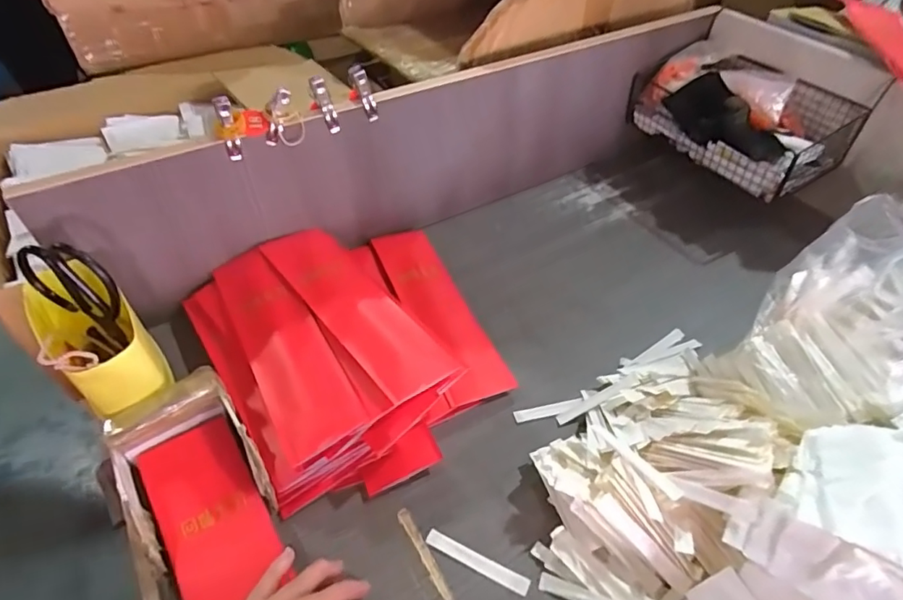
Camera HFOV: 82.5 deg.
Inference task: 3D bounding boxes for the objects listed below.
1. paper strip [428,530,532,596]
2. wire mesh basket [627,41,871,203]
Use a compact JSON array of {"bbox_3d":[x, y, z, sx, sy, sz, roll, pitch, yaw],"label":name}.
[{"bbox_3d":[0.022,0.220,0.434,0.091,0.004,0.013,21,50,18],"label":"paper strip"},{"bbox_3d":[0.411,-0.270,0.741,0.155,0.103,0.275,-29,54,-24],"label":"wire mesh basket"}]

